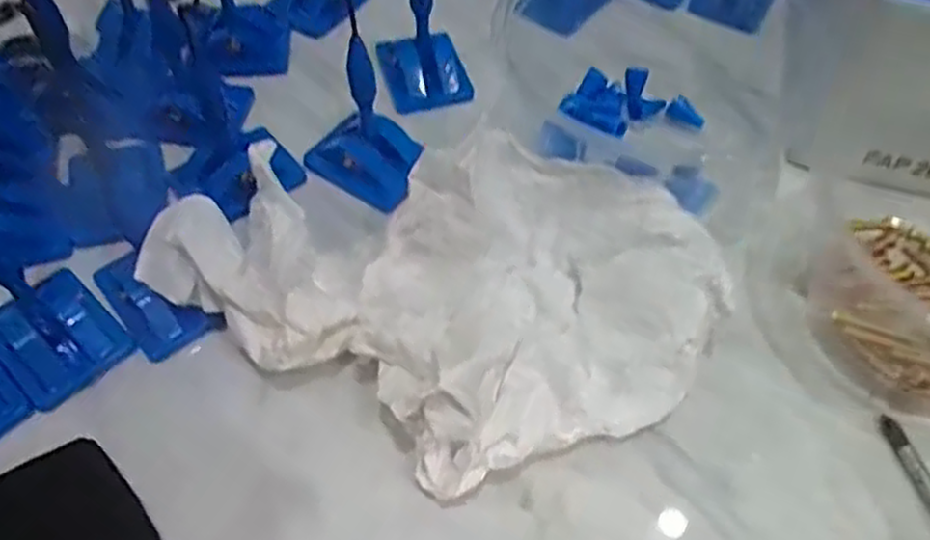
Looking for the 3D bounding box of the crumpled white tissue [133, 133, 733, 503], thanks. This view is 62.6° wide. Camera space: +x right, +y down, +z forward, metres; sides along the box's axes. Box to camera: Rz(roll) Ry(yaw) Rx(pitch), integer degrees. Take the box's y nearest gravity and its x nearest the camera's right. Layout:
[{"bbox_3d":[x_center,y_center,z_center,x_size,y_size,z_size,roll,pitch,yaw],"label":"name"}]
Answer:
[{"bbox_3d":[-0.006,0.005,0.244,0.156,0.041,0.113,30,59,19],"label":"crumpled white tissue"}]

